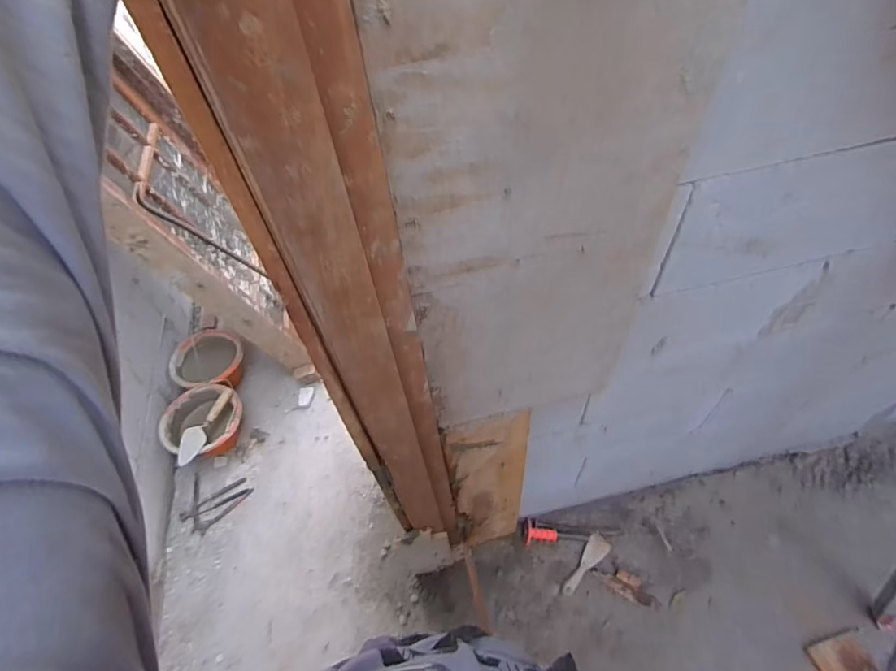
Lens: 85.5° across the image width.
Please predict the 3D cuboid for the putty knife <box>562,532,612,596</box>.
[{"bbox_3d":[0.413,0.698,1.467,0.061,0.015,0.199,35,77,26],"label":"putty knife"}]

